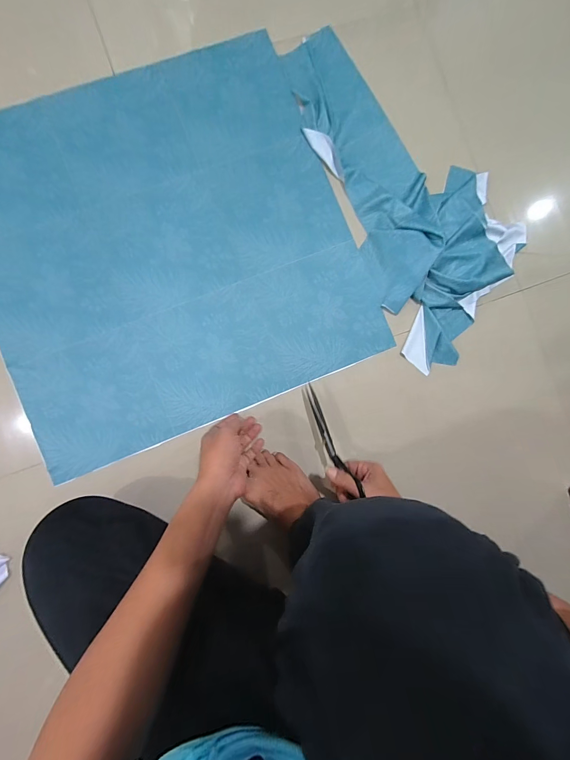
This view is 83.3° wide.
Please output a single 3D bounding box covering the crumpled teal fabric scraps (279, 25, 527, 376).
[{"bbox_3d":[0.250,-0.364,0.601,0.298,0.038,0.647,-25,91,-5],"label":"crumpled teal fabric scraps"}]

